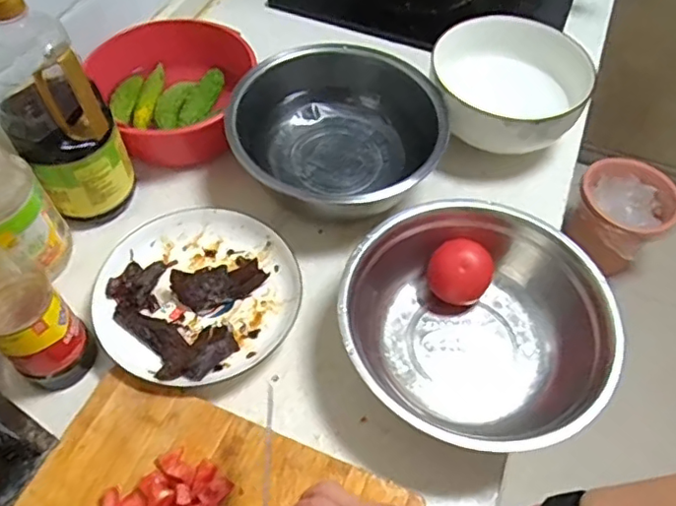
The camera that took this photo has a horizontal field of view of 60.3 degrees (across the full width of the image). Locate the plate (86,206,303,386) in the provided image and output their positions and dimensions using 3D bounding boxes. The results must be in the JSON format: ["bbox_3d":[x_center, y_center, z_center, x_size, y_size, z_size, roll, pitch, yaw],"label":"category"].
[{"bbox_3d":[-0.144,0.039,0.593,0.195,0.028,0.187,2,56,-3],"label":"plate"}]

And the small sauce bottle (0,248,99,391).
[{"bbox_3d":[-0.266,0.028,0.461,0.070,0.217,0.063,35,62,20],"label":"small sauce bottle"}]

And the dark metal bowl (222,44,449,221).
[{"bbox_3d":[-0.009,-0.163,0.691,0.240,0.083,0.236,2,56,-3],"label":"dark metal bowl"}]

